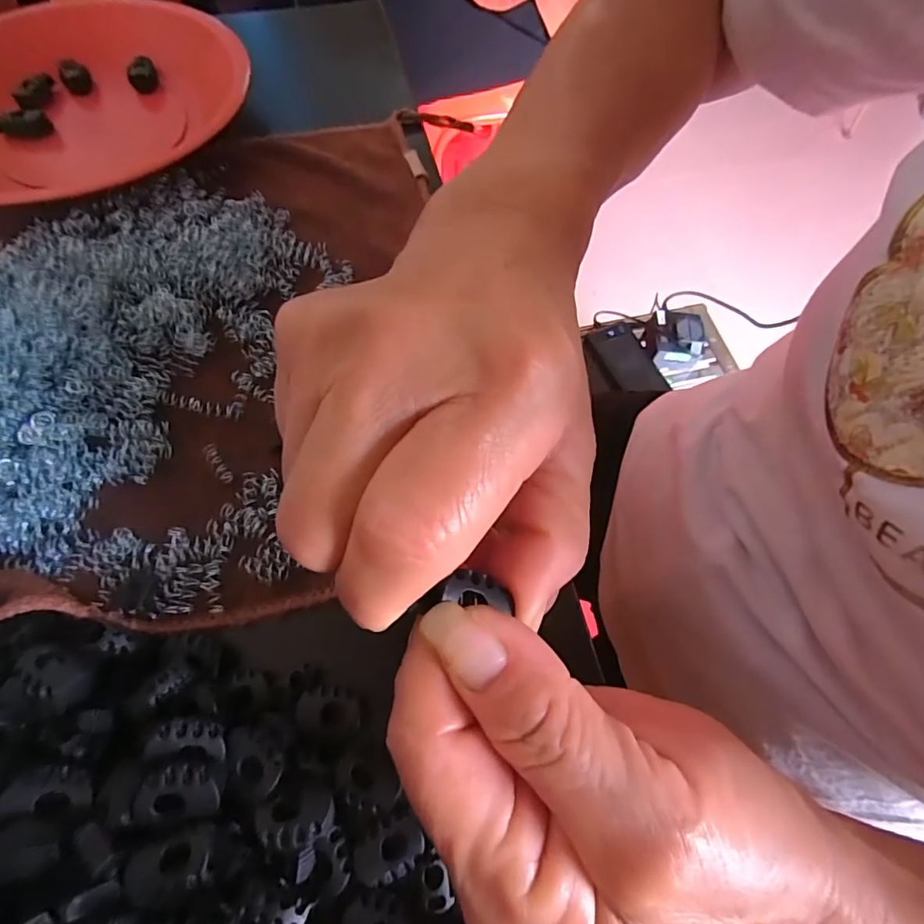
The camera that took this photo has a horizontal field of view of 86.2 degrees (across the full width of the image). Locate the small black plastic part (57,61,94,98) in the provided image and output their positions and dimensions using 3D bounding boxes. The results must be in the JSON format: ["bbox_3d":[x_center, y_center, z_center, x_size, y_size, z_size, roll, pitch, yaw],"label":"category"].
[{"bbox_3d":[-0.241,-0.239,0.309,0.017,0.015,0.017,-33,71,-14],"label":"small black plastic part"}]

